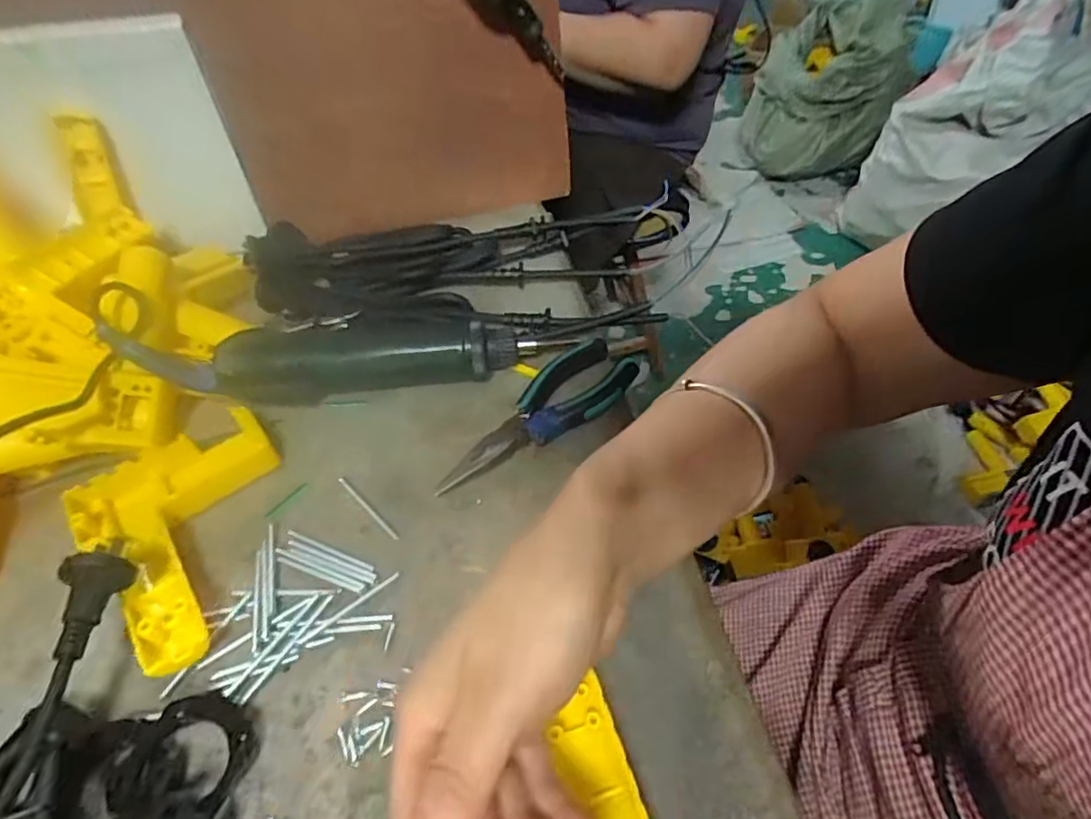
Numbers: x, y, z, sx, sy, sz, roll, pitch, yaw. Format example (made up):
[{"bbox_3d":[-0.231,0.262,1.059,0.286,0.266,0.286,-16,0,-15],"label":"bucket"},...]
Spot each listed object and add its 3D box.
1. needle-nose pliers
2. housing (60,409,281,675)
[{"bbox_3d":[-0.005,0.005,0.406,0.152,0.020,0.052,-34,53,-22],"label":"needle-nose pliers"},{"bbox_3d":[-0.206,0.066,0.369,0.117,0.026,0.156,-38,54,-24],"label":"housing"}]

